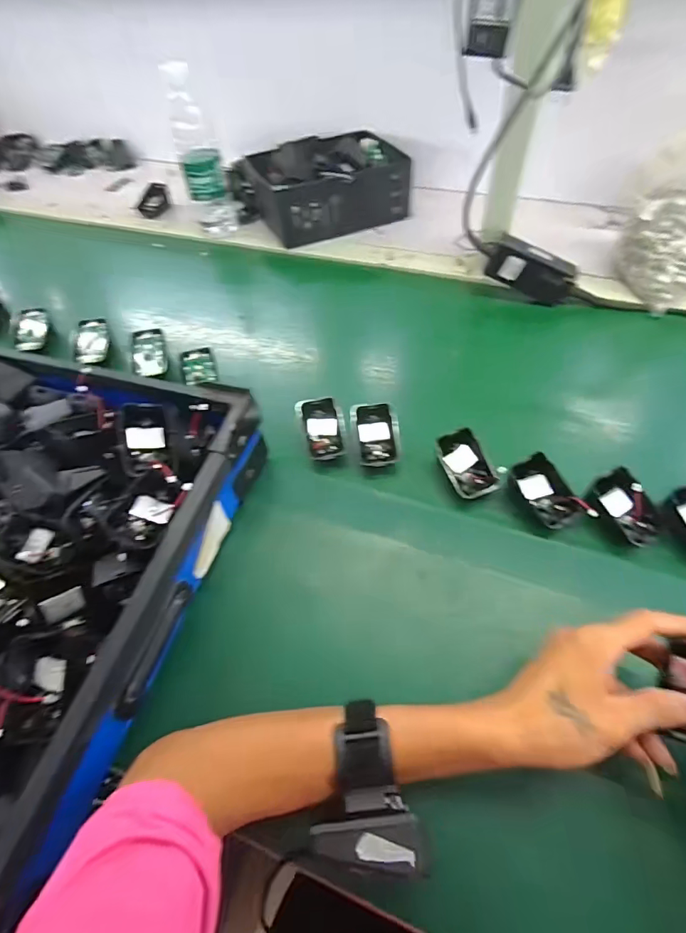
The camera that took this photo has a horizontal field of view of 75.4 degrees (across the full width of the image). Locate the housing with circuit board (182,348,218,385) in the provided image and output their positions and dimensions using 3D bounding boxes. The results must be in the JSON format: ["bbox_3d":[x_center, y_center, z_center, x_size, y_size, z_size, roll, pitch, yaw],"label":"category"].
[{"bbox_3d":[-0.177,-0.123,0.549,0.039,0.008,0.056,-12,67,-13],"label":"housing with circuit board"}]

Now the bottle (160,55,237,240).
[{"bbox_3d":[-0.224,-0.484,0.699,0.064,0.224,0.051,-15,55,-7],"label":"bottle"}]

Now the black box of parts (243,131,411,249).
[{"bbox_3d":[-0.018,-0.477,0.761,0.251,0.094,0.160,-17,55,-9],"label":"black box of parts"}]

